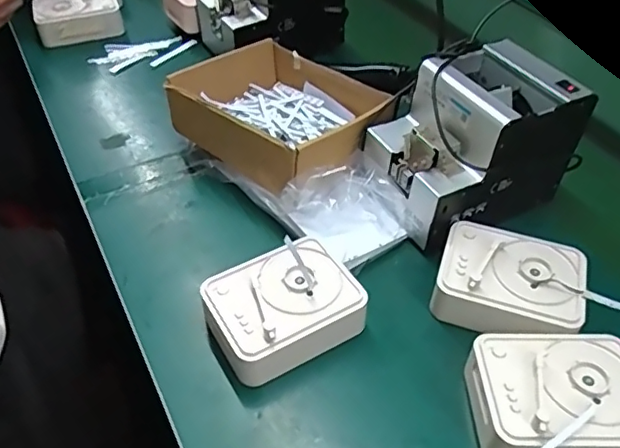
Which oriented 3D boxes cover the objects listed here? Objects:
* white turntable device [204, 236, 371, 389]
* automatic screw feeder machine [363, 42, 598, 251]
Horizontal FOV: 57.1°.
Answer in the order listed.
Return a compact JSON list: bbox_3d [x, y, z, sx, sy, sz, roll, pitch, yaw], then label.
[{"bbox_3d":[-0.026,0.072,0.509,0.128,0.054,0.096,-21,49,-23],"label":"white turntable device"},{"bbox_3d":[0.168,-0.086,0.596,0.183,0.130,0.139,-20,49,-22],"label":"automatic screw feeder machine"}]

